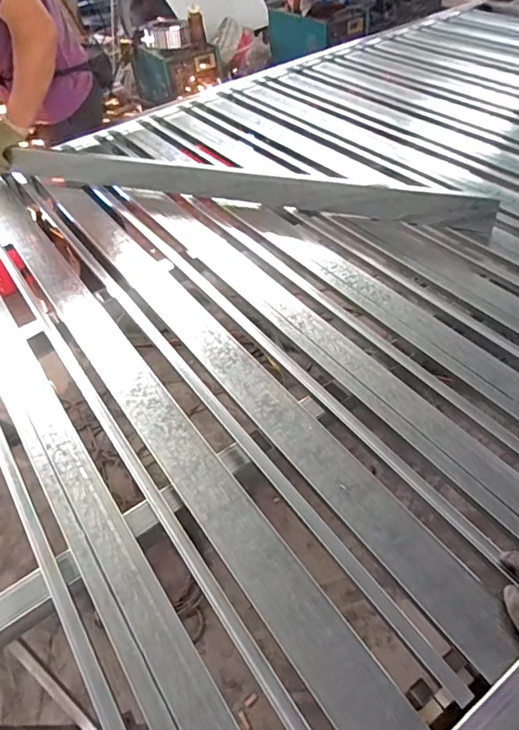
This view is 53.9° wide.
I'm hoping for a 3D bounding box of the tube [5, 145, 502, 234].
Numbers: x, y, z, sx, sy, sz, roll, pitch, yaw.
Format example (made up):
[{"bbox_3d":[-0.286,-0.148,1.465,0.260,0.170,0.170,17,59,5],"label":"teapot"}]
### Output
[{"bbox_3d":[-0.084,-0.474,1.344,1.308,0.088,0.046,13,49,18],"label":"tube"}]

